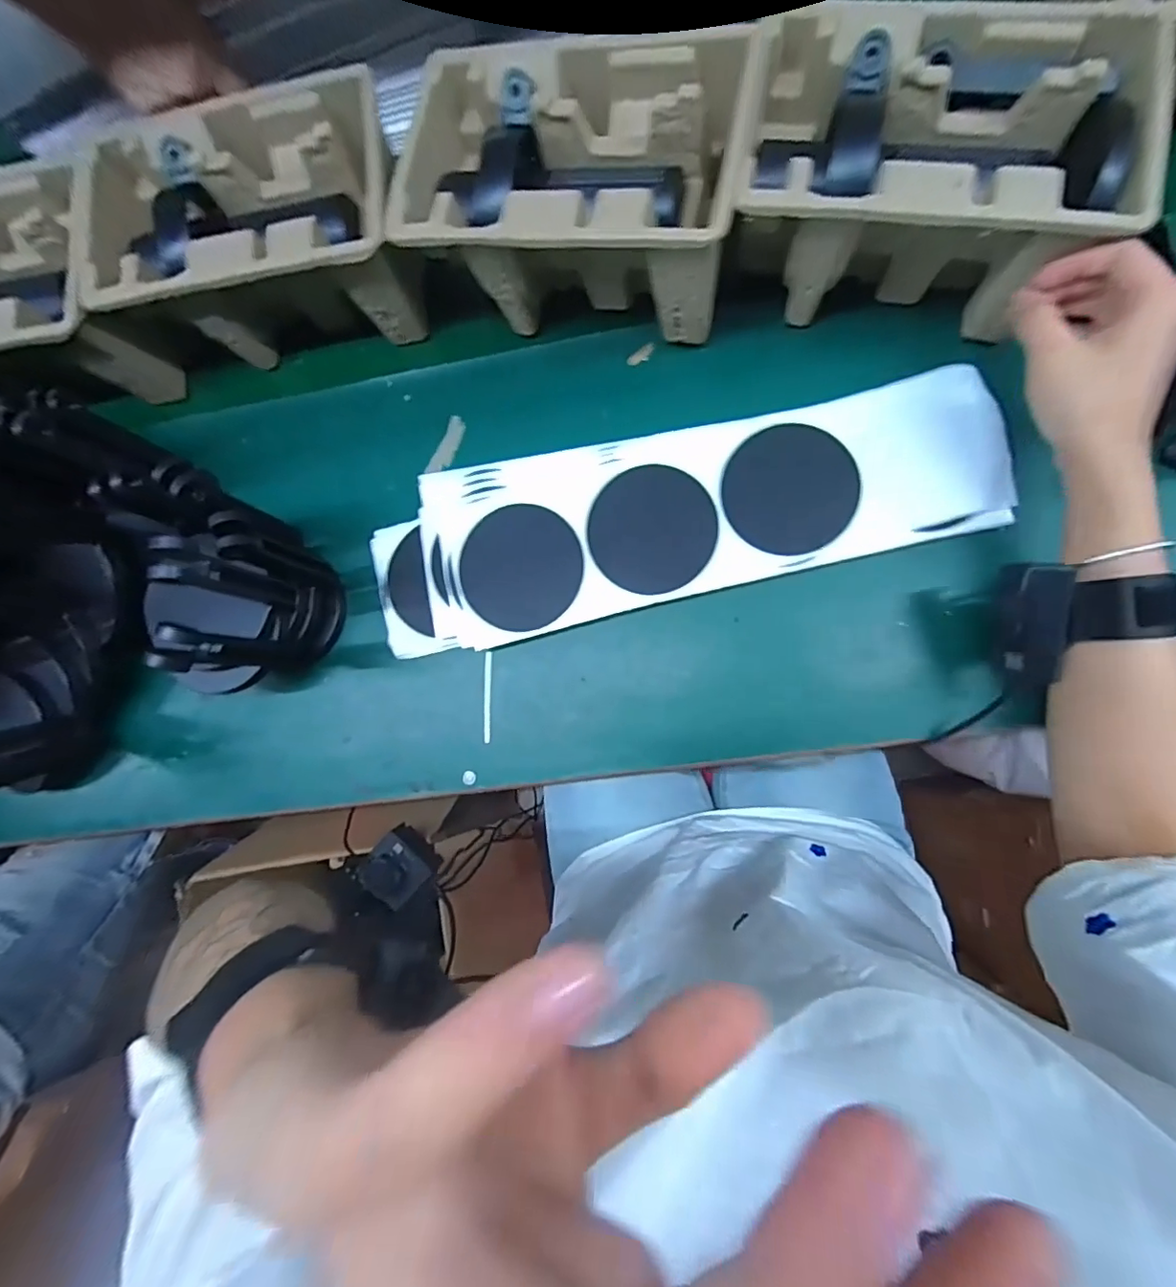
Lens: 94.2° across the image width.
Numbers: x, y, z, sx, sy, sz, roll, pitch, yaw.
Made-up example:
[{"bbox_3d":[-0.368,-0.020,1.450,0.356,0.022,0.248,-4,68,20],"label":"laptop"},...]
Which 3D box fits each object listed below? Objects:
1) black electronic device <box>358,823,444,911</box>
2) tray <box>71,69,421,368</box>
[{"bbox_3d":[-0.238,0.285,0.692,0.074,0.042,0.077,37,86,9],"label":"black electronic device"},{"bbox_3d":[-0.251,-0.309,0.423,0.235,0.095,0.160,-8,81,4],"label":"tray"}]

